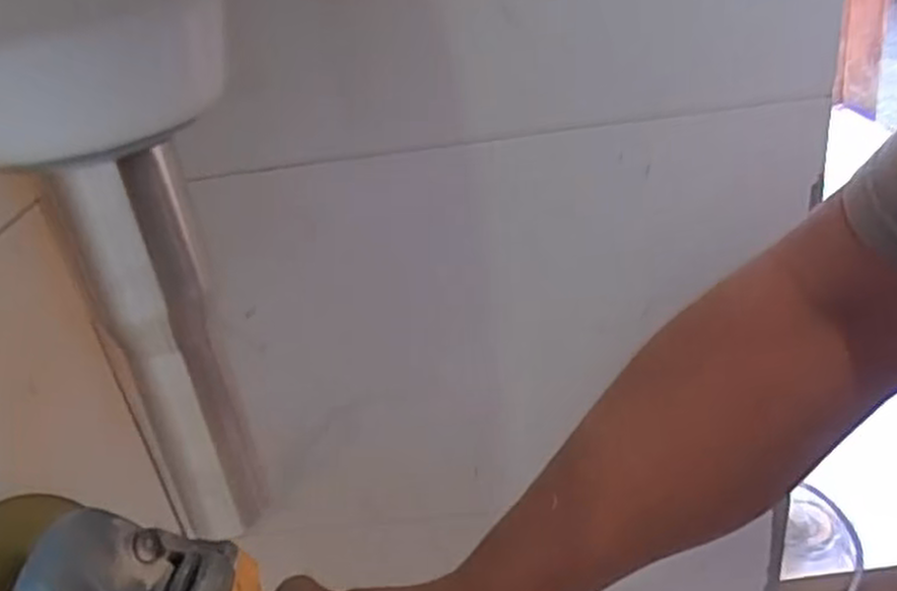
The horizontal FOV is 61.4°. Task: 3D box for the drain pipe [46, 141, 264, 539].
[{"bbox_3d":[-0.088,0.019,0.246,0.027,0.135,0.027,-9,31,1],"label":"drain pipe"}]

